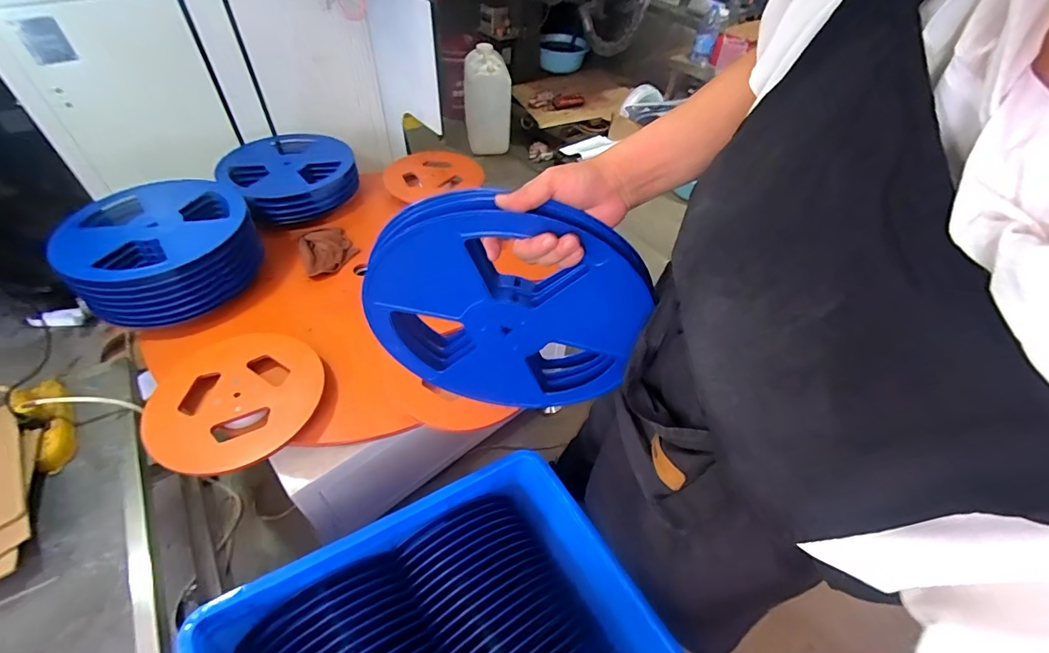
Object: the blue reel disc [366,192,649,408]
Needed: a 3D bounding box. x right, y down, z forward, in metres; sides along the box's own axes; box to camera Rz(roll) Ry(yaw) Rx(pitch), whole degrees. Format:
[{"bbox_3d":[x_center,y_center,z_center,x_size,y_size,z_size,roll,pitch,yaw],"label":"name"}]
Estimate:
[{"bbox_3d":[-0.025,-0.011,0.525,0.295,0.308,0.036,6,49,1],"label":"blue reel disc"}]

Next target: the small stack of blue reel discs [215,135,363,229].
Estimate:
[{"bbox_3d":[-0.611,-0.402,1.183,0.304,0.071,0.333,-33,58,-29],"label":"small stack of blue reel discs"}]

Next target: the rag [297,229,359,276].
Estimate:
[{"bbox_3d":[-0.459,-0.180,1.062,0.117,0.022,0.155,-19,52,-21],"label":"rag"}]

